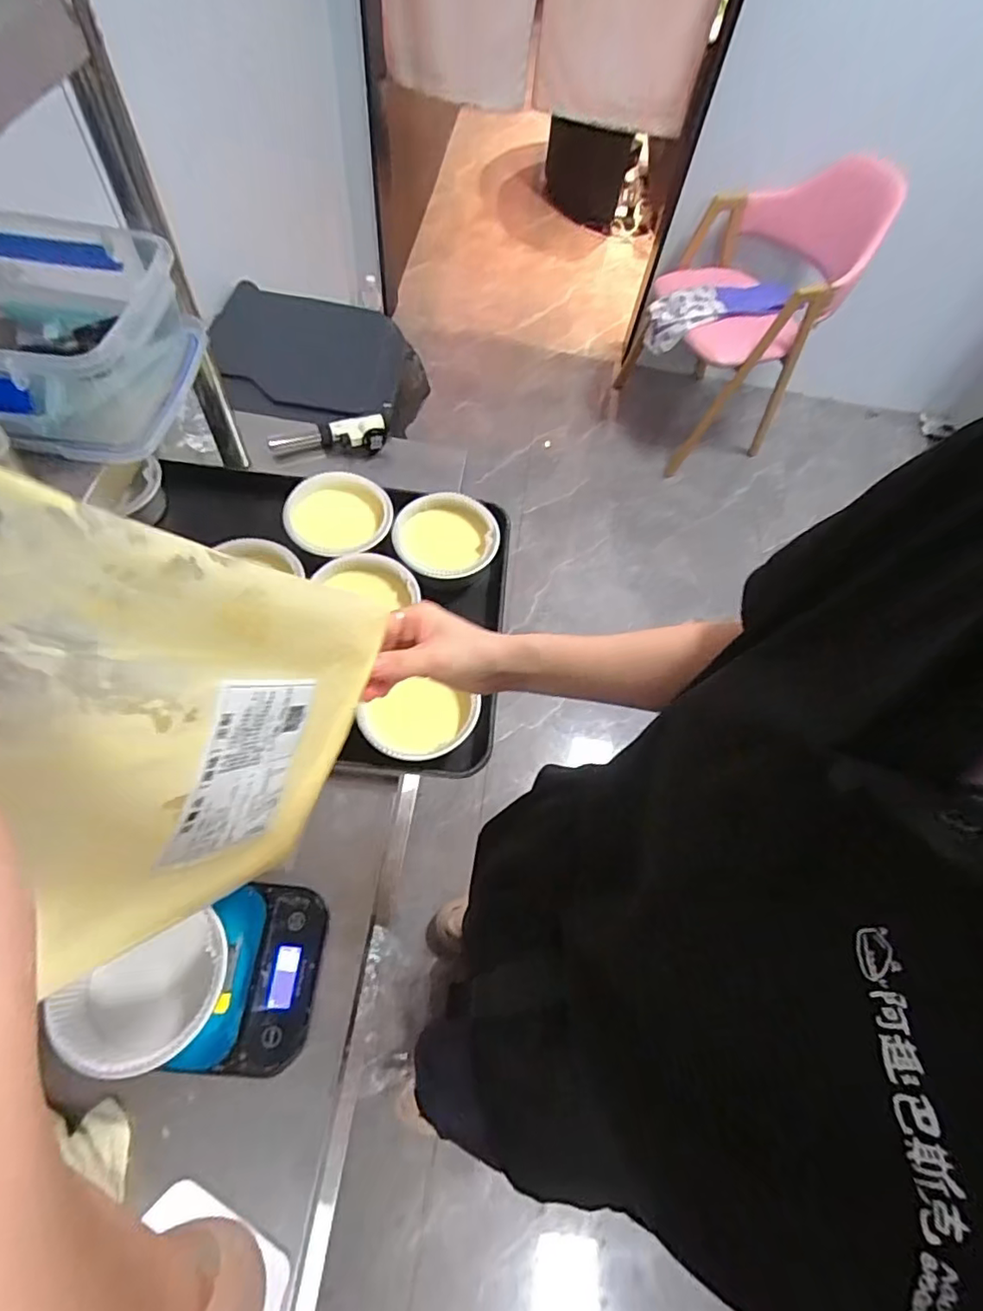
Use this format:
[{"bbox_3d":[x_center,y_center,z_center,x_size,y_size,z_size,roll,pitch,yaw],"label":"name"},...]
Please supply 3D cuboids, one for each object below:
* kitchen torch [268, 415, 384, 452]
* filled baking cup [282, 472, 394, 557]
[{"bbox_3d":[-0.244,-0.330,0.876,0.170,0.034,0.054,-4,64,-6],"label":"kitchen torch"},{"bbox_3d":[-0.202,-0.184,0.776,0.133,0.041,0.125,1,64,-3],"label":"filled baking cup"}]

